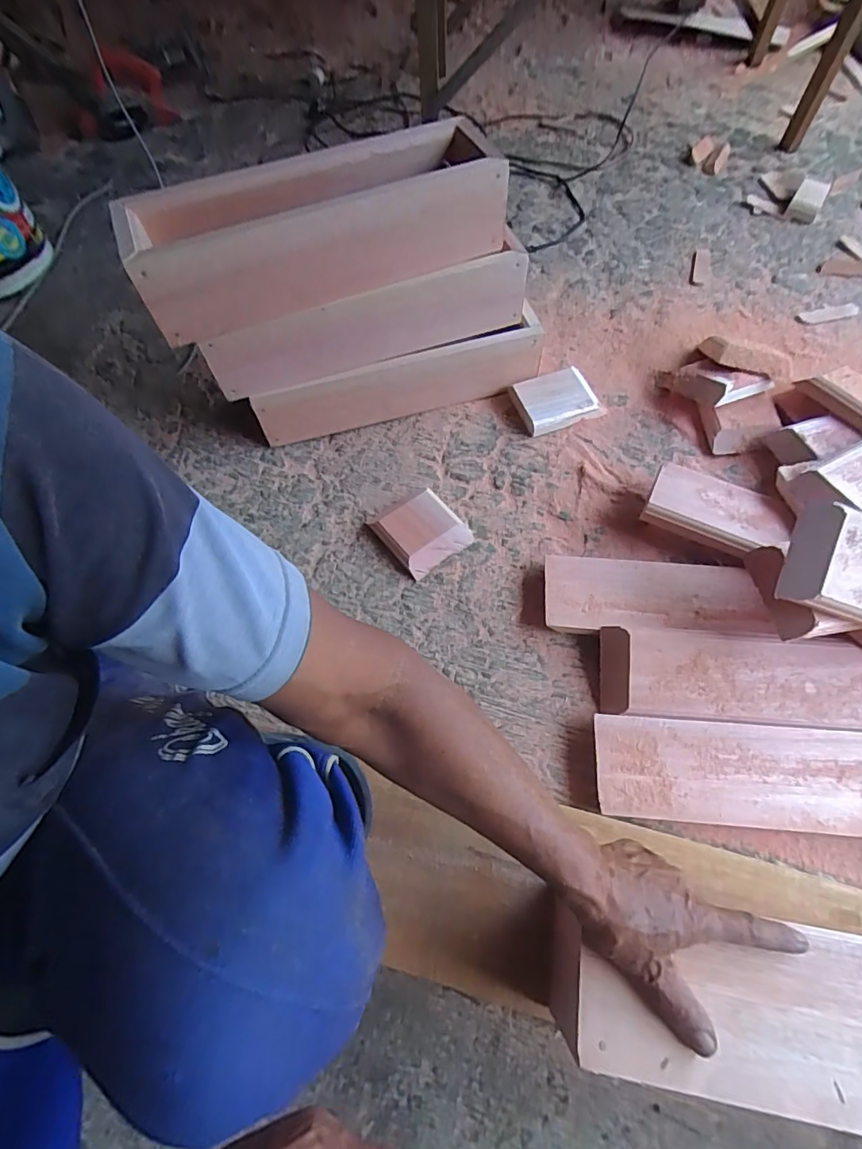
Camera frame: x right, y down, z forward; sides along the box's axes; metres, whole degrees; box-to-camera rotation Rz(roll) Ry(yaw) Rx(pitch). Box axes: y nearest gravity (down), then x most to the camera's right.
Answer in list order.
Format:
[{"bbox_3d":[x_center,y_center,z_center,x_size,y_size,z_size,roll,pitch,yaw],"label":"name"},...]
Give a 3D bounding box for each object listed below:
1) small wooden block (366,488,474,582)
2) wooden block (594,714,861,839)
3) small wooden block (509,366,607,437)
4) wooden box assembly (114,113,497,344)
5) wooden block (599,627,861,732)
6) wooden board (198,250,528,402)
[{"bbox_3d":[-0.018,-0.069,0.761,0.110,0.031,0.123,-37,67,-14],"label":"small wooden block"},{"bbox_3d":[0.401,0.235,0.580,0.412,0.032,0.110,3,64,5],"label":"wooden block"},{"bbox_3d":[0.214,-0.296,0.859,0.128,0.033,0.102,-20,64,-6],"label":"small wooden block"},{"bbox_3d":[-0.145,-0.463,0.672,0.478,0.112,0.145,-20,64,-6],"label":"wooden box assembly"},{"bbox_3d":[0.415,0.127,0.601,0.402,0.031,0.102,3,64,5],"label":"wooden block"},{"bbox_3d":[-0.086,-0.360,0.741,0.472,0.106,0.015,-18,64,-5],"label":"wooden board"}]

